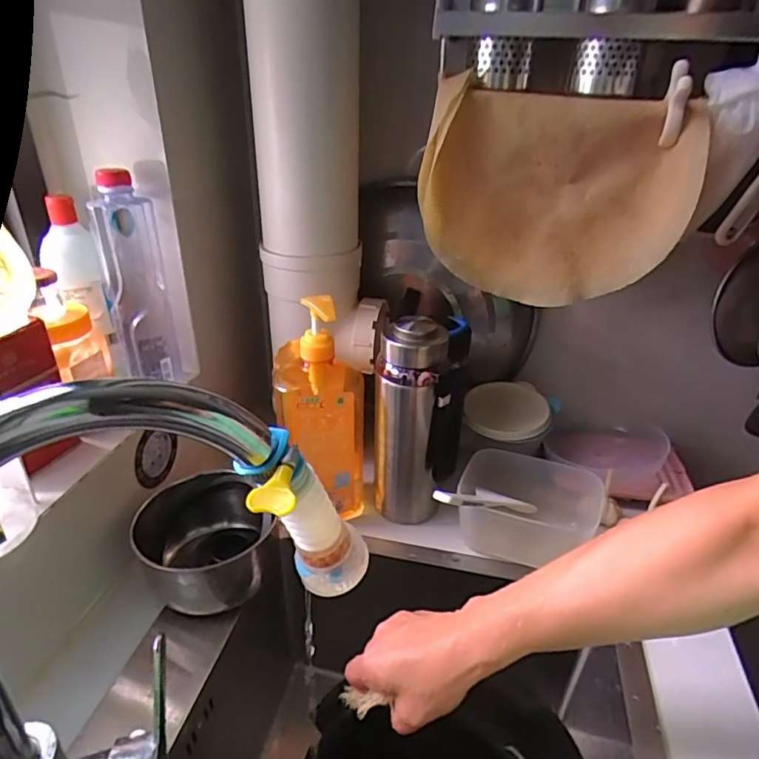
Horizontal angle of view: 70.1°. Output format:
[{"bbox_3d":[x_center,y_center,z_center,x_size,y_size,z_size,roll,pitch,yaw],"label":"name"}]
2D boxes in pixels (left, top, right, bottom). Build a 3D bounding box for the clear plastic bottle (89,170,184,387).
[{"bbox_3d":[-0.260,-0.105,0.577,0.060,0.223,0.057,-12,32,-23],"label":"clear plastic bottle"}]

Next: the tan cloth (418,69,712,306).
[{"bbox_3d":[0.164,-0.168,0.524,0.244,0.186,0.038,6,29,9],"label":"tan cloth"}]

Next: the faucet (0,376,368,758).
[{"bbox_3d":[-0.115,0.142,0.308,0.229,0.314,0.059,-8,30,-16],"label":"faucet"}]

